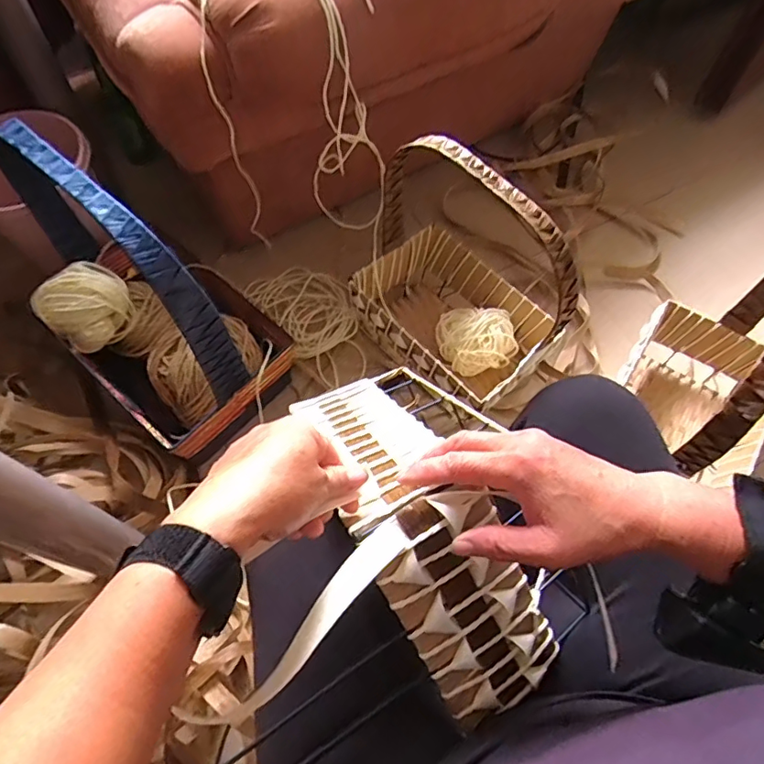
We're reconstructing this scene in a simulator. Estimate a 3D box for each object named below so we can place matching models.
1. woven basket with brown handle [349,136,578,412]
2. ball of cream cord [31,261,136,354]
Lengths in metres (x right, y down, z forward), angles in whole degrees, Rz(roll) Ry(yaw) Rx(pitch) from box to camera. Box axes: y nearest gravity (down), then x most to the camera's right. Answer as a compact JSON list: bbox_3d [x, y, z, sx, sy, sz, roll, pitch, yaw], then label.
[{"bbox_3d":[0.127,-0.159,0.896,0.229,0.423,0.361,-39,68,-18],"label":"woven basket with brown handle"},{"bbox_3d":[-0.515,-0.135,0.934,0.140,0.098,0.114,-42,69,-19],"label":"ball of cream cord"}]

